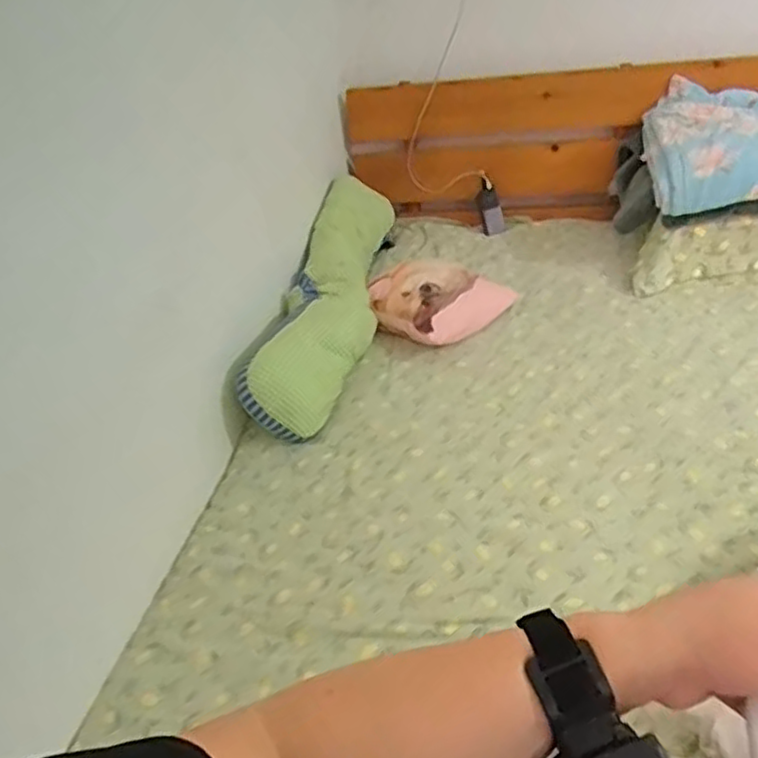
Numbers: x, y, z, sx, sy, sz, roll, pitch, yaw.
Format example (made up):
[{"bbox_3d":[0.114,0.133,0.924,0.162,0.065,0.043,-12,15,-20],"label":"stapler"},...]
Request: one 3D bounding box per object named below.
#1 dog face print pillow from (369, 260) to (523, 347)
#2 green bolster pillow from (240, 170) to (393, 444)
[{"bbox_3d":[0.129,-0.177,1.511,0.220,0.100,0.275,25,48,33],"label":"dog face print pillow"},{"bbox_3d":[-0.099,-0.180,1.462,0.189,0.190,0.729,-1,37,11],"label":"green bolster pillow"}]

